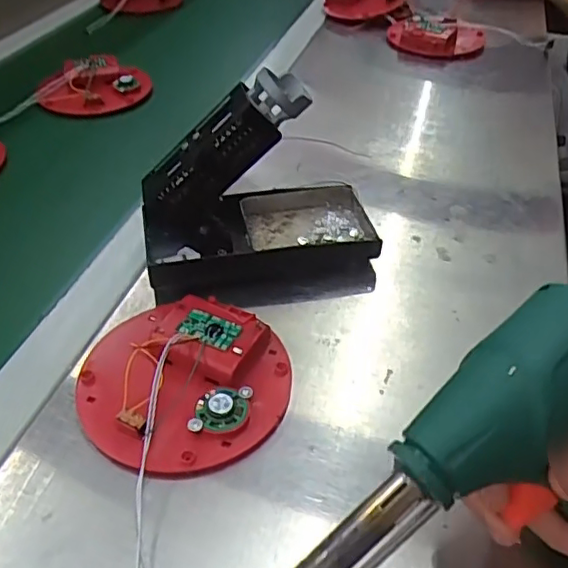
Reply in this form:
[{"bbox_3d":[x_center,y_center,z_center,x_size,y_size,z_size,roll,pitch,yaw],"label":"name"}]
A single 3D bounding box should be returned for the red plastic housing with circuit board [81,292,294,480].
[{"bbox_3d":[-0.058,0.051,0.347,0.118,0.026,0.118,1,42,-1],"label":"red plastic housing with circuit board"}]

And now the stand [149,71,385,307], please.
[{"bbox_3d":[-0.013,-0.072,0.404,0.155,0.122,0.085,-7,43,-9],"label":"stand"}]

